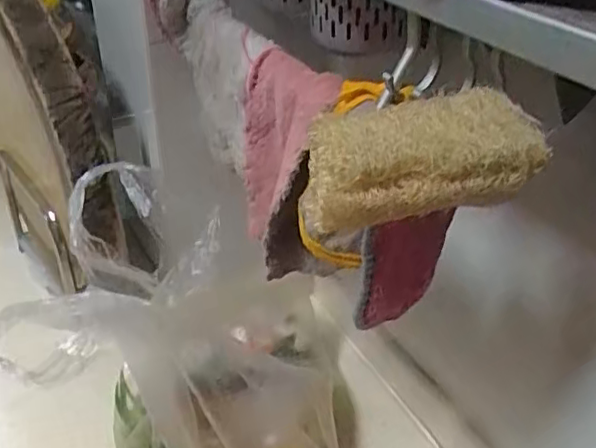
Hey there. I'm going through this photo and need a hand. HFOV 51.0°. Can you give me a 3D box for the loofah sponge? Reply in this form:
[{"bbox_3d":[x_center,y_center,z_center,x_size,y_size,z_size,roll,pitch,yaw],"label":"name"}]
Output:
[{"bbox_3d":[0.054,-0.030,0.287,0.104,0.045,0.040,-8,35,-11],"label":"loofah sponge"}]

